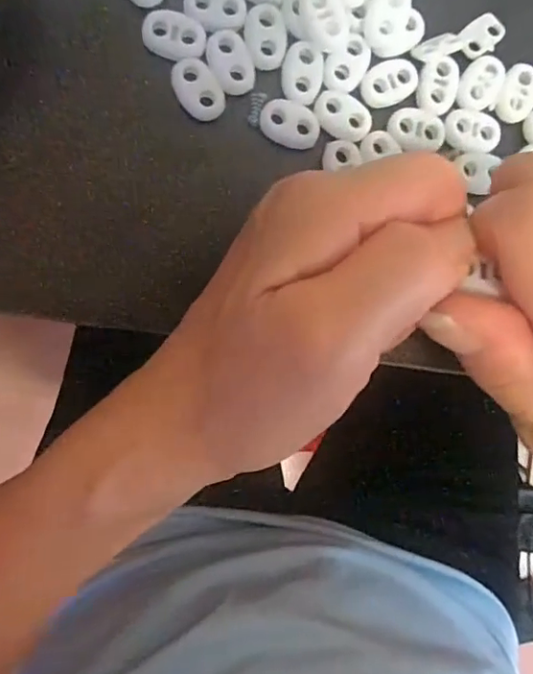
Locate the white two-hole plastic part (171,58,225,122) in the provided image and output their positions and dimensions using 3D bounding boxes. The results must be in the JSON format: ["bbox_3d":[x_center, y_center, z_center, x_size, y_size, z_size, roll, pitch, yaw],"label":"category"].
[{"bbox_3d":[-0.025,-0.089,0.193,0.015,0.004,0.022,-33,98,-5],"label":"white two-hole plastic part"}]

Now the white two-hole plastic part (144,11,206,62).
[{"bbox_3d":[-0.033,-0.107,0.190,0.022,0.004,0.015,13,92,-9],"label":"white two-hole plastic part"}]

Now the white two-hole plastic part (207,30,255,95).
[{"bbox_3d":[-0.013,-0.100,0.194,0.014,0.004,0.022,-22,97,-6],"label":"white two-hole plastic part"}]

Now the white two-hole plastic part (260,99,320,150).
[{"bbox_3d":[0.009,-0.079,0.199,0.023,0.004,0.016,15,92,-9],"label":"white two-hole plastic part"}]

